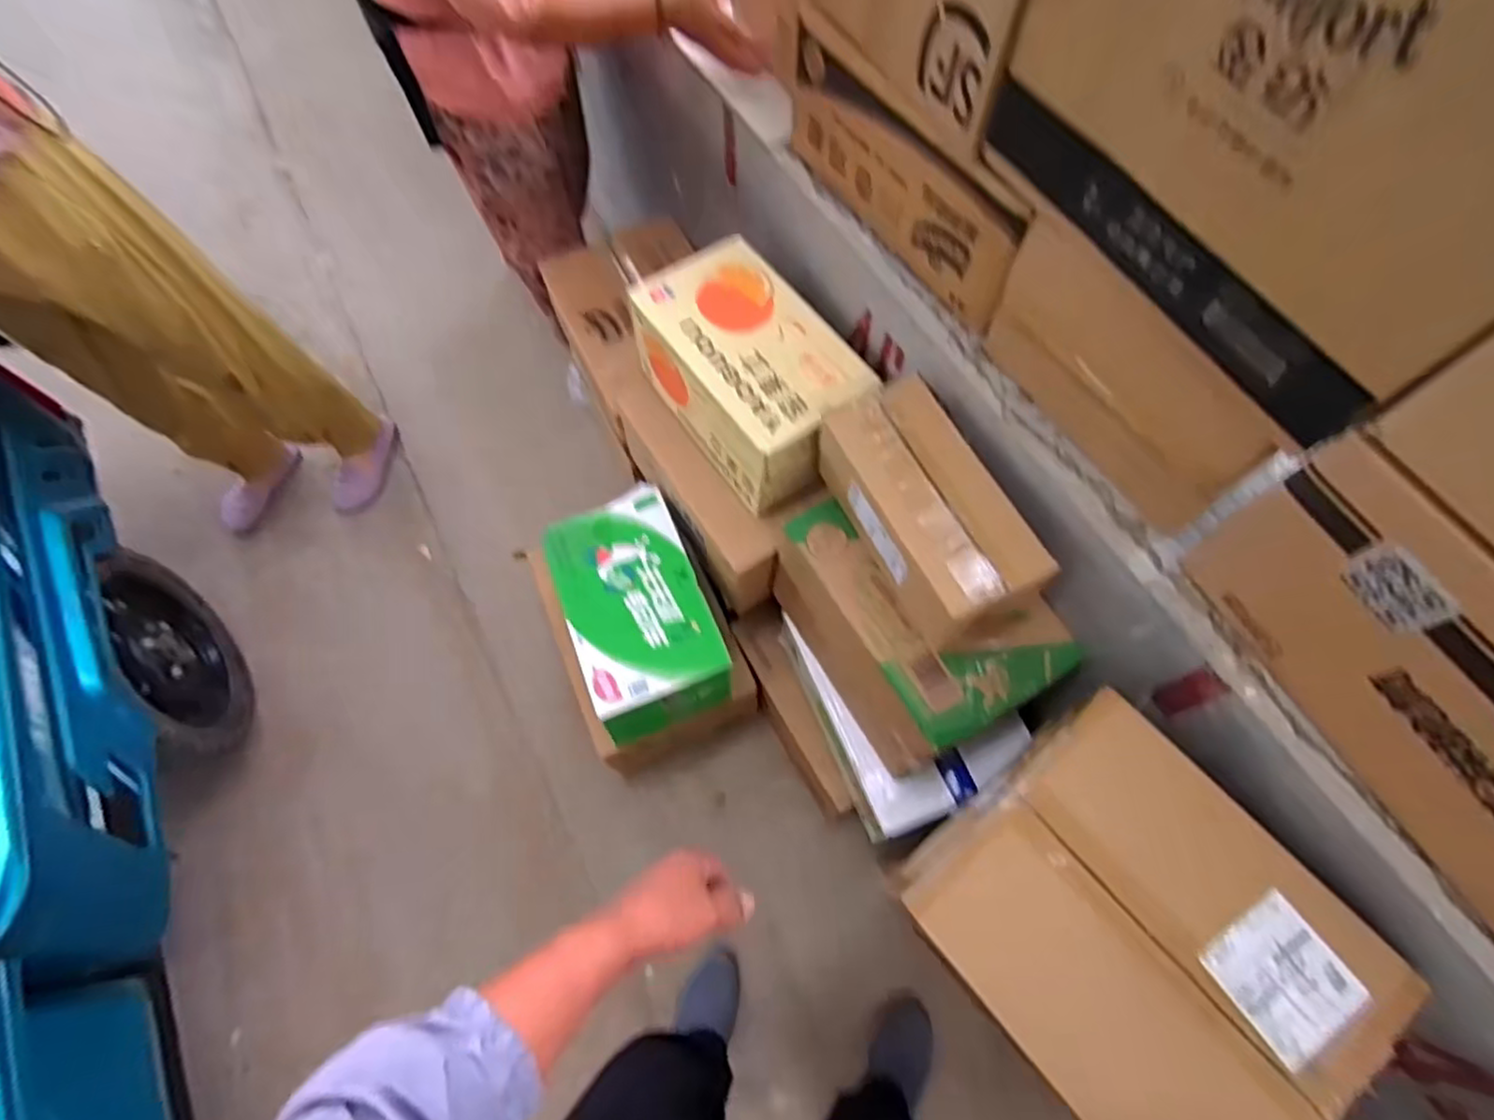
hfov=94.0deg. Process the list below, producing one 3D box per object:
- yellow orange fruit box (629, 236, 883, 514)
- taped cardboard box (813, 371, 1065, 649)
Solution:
[{"bbox_3d":[0.004,-0.281,1.057,0.216,0.162,0.356,-33,69,-14],"label":"yellow orange fruit box"},{"bbox_3d":[0.219,-0.051,0.868,0.130,0.155,0.292,-24,67,-10],"label":"taped cardboard box"}]

